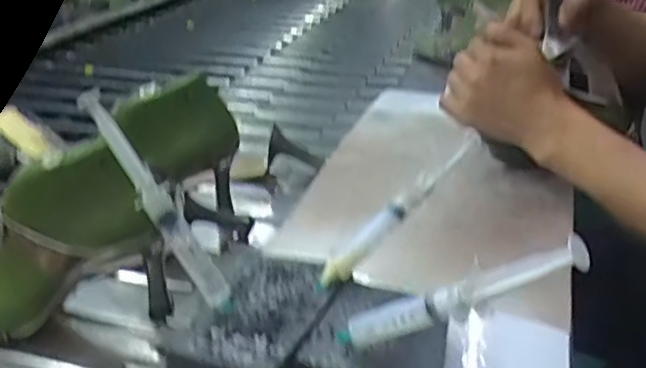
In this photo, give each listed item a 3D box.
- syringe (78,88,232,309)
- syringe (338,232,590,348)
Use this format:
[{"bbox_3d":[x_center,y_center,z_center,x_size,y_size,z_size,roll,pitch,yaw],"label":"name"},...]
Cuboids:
[{"bbox_3d":[-0.105,0.011,0.449,0.020,0.158,0.013,-28,6,37],"label":"syringe"},{"bbox_3d":[0.068,0.064,0.380,0.169,0.020,0.015,-31,2,41],"label":"syringe"}]

